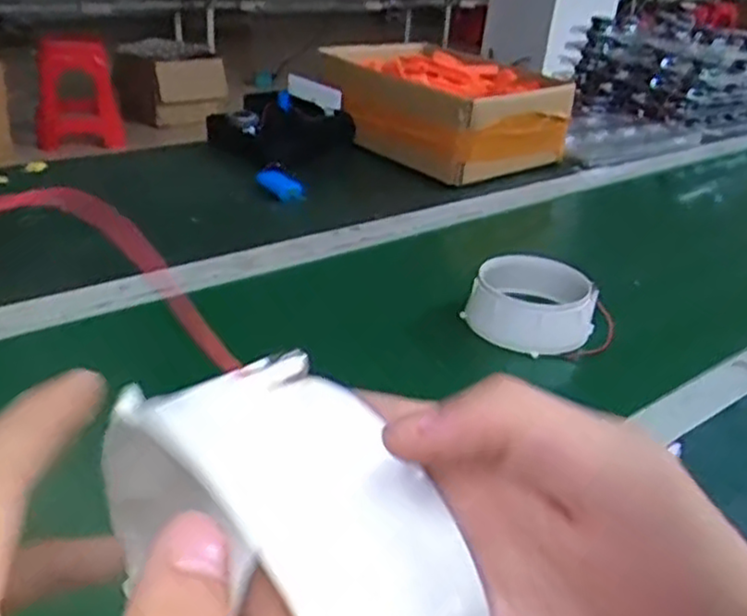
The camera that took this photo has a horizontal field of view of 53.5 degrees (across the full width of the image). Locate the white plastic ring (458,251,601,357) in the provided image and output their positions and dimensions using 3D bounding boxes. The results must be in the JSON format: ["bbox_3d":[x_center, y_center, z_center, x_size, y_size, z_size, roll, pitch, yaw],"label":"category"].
[{"bbox_3d":[0.162,-0.007,0.768,0.126,0.060,0.126,4,29,-2],"label":"white plastic ring"}]

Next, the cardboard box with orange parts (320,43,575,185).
[{"bbox_3d":[0.101,-0.338,1.241,0.243,0.133,0.368,-20,37,-37],"label":"cardboard box with orange parts"}]

